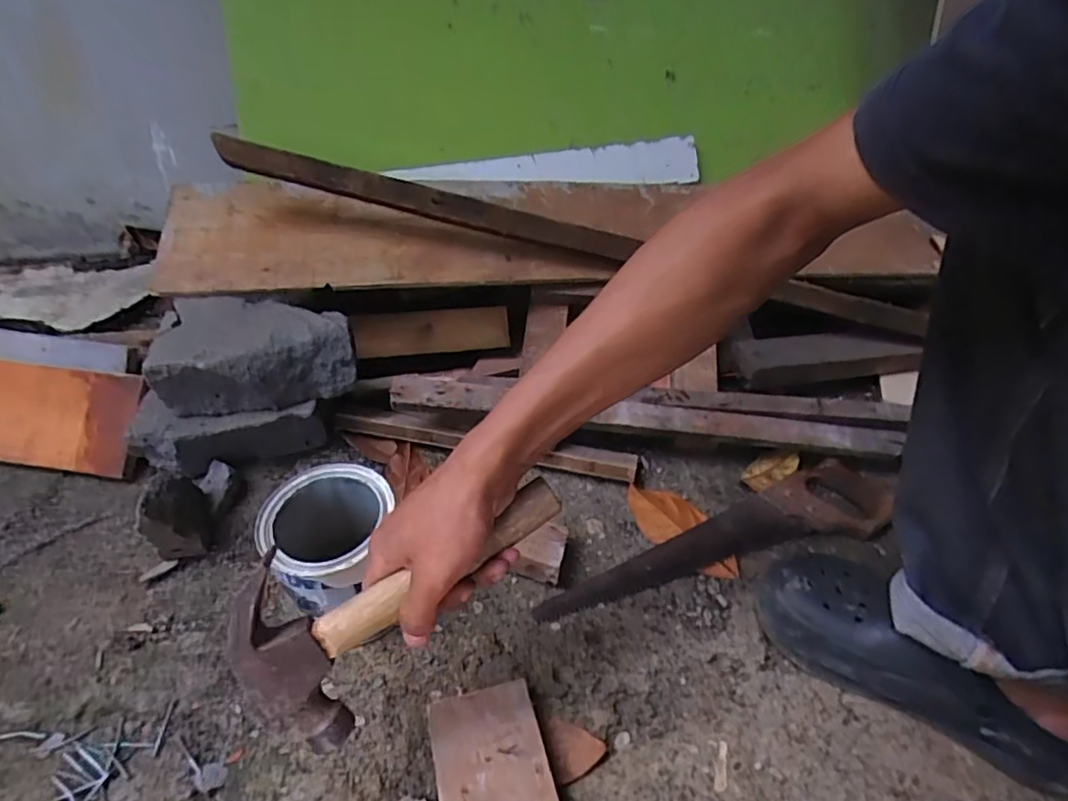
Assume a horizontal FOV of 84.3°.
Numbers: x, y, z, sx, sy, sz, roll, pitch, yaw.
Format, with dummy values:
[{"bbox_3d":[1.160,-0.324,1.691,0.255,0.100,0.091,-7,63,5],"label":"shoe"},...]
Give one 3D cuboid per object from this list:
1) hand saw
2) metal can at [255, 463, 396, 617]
[{"bbox_3d":[0.206,0.142,0.635,0.434,0.024,0.087,-11,45,-14],"label":"hand saw"},{"bbox_3d":[-0.175,0.134,0.520,0.104,0.114,0.104,-4,45,-10],"label":"metal can"}]

